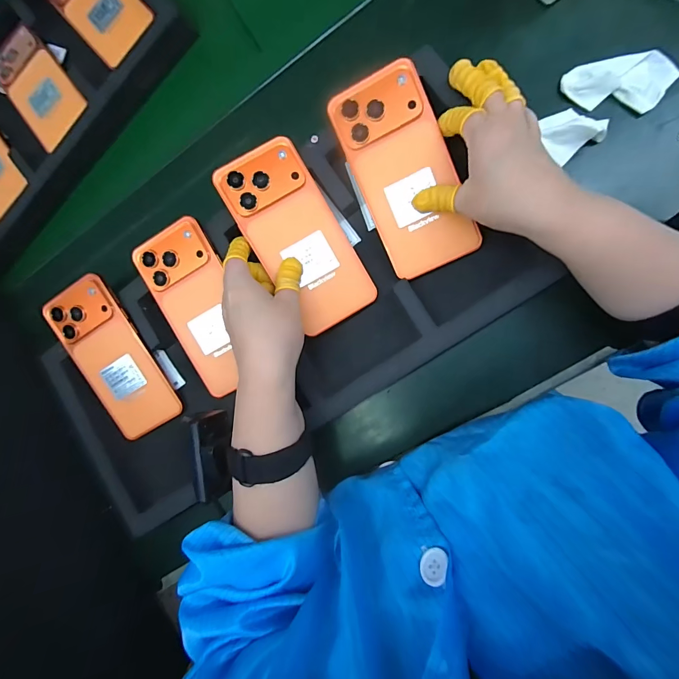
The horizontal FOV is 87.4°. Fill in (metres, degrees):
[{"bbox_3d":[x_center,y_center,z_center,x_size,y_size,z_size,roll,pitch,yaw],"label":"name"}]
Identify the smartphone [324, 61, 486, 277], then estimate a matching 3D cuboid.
[{"bbox_3d":[0.054,-0.137,0.296,0.076,0.008,0.160,-21,96,9],"label":"smartphone"}]

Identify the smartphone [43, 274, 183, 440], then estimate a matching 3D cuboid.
[{"bbox_3d":[-0.231,0.020,0.363,0.076,0.007,0.163,-27,97,9],"label":"smartphone"}]

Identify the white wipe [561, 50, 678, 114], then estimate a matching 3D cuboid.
[{"bbox_3d":[0.221,-0.206,0.282,0.076,0.013,0.039,13,87,12],"label":"white wipe"}]

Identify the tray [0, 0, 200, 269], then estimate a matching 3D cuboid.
[{"bbox_3d":[-0.380,-0.242,0.416,0.454,0.031,0.223,-44,78,5],"label":"tray"}]

